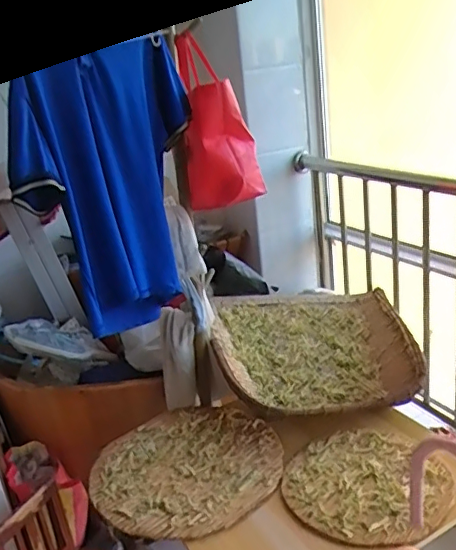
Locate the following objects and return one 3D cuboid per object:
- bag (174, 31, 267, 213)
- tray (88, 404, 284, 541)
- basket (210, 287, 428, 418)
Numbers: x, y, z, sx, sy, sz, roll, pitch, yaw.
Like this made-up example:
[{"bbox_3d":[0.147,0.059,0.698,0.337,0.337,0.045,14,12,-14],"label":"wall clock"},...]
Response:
[{"bbox_3d":[-0.025,-0.384,1.466,0.198,0.411,0.152,-7,21,2],"label":"bag"},{"bbox_3d":[-0.109,0.481,1.417,0.448,0.044,0.442,-22,25,-34],"label":"tray"},{"bbox_3d":[0.260,0.221,1.715,0.585,0.194,0.548,-8,21,-1],"label":"basket"}]

